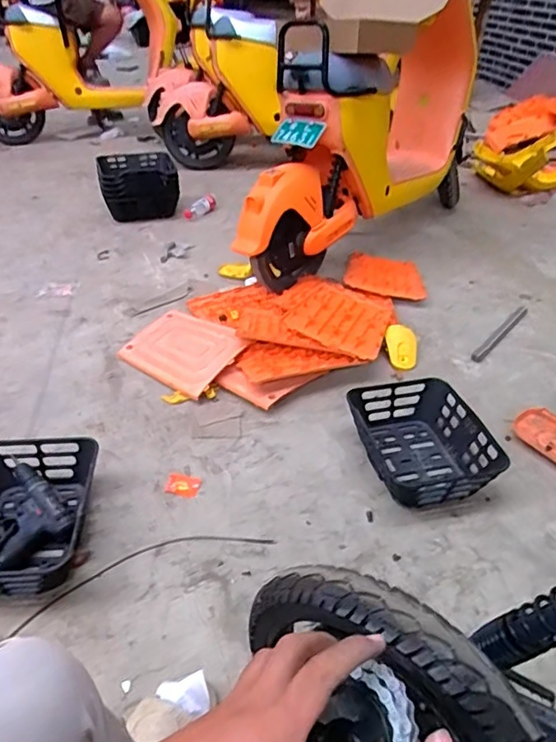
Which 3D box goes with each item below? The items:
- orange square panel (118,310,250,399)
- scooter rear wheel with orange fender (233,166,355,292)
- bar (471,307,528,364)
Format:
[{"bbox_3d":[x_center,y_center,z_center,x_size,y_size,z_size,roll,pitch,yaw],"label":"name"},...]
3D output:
[{"bbox_3d":[-0.260,-0.062,1.478,0.303,0.022,0.233,23,55,30],"label":"orange square panel"},{"bbox_3d":[0.062,-0.431,1.733,0.205,0.378,0.407,27,43,29],"label":"scooter rear wheel with orange fender"},{"bbox_3d":[0.674,-0.116,1.644,0.034,0.014,0.387,29,44,31],"label":"bar"}]

